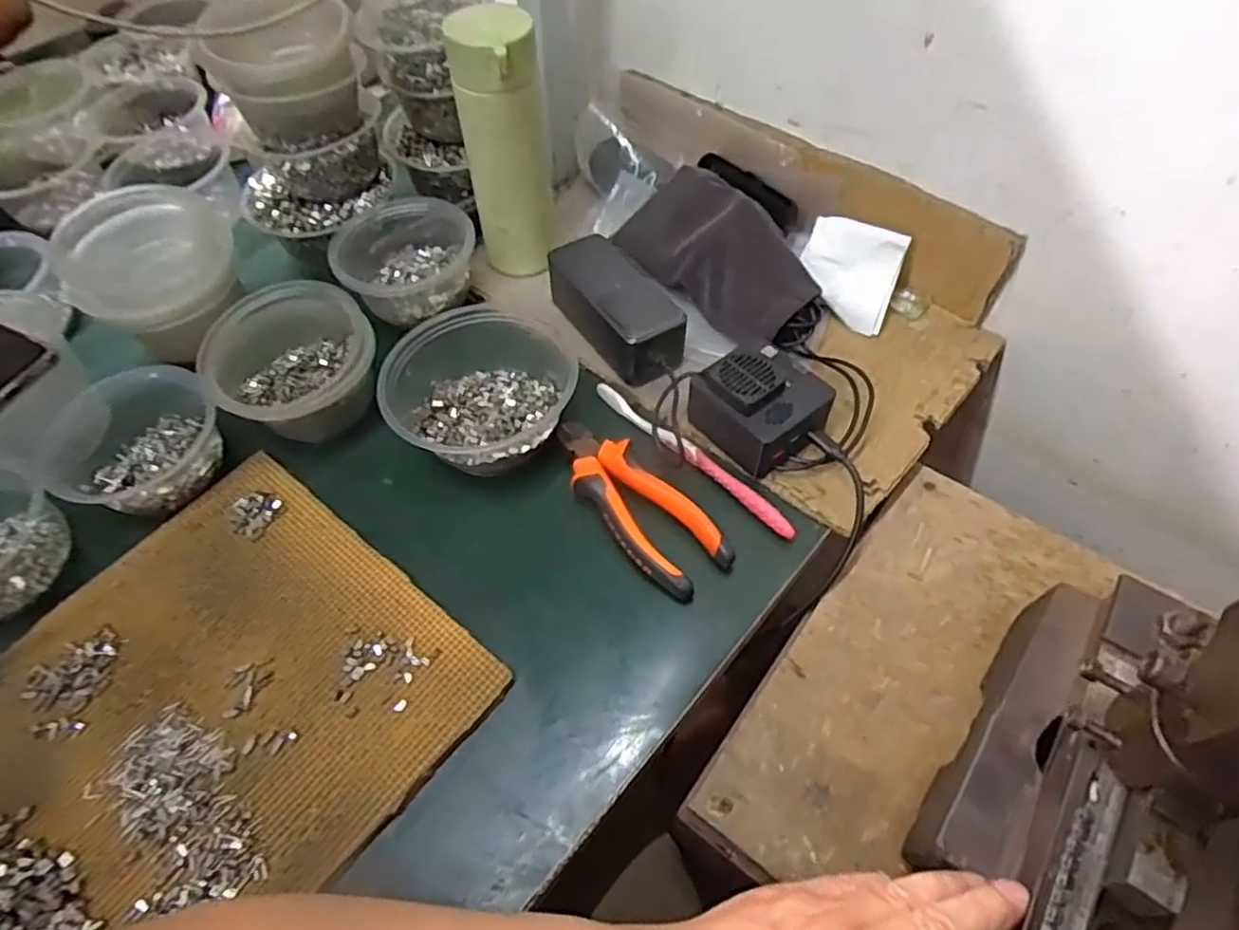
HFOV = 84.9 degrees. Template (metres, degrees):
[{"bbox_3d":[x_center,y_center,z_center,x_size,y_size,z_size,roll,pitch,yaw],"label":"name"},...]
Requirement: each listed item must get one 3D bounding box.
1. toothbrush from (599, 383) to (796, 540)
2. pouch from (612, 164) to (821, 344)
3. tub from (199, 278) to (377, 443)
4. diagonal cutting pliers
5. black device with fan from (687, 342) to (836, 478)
[{"bbox_3d":[0.050,-0.010,0.485,0.016,0.010,0.183,-40,64,-22],"label":"toothbrush"},{"bbox_3d":[0.078,-0.173,0.561,0.081,0.070,0.186,-31,61,-17],"label":"pouch"},{"bbox_3d":[-0.240,-0.073,0.505,0.110,0.072,0.104,27,61,19],"label":"tub"},{"bbox_3d":[0.009,0.022,0.465,0.054,0.020,0.154,-33,61,-18],"label":"diagonal cutting pliers"},{"bbox_3d":[0.097,-0.046,0.483,0.078,0.053,0.086,-35,62,-19],"label":"black device with fan"}]

